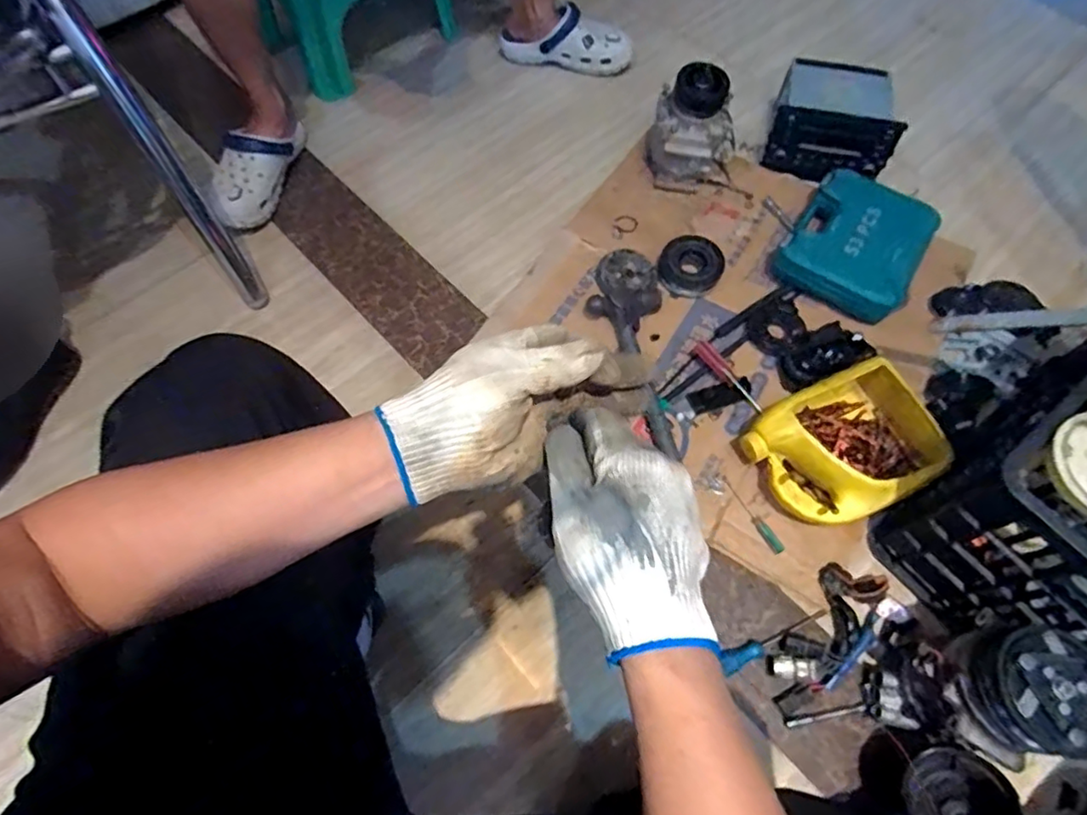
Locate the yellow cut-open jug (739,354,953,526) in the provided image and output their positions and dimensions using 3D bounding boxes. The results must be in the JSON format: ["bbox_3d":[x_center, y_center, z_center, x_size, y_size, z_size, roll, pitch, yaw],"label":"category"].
[{"bbox_3d":[0.398,0.058,0.798,0.211,0.104,0.174,-23,66,-10],"label":"yellow cut-open jug"}]

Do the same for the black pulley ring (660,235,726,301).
[{"bbox_3d":[0.240,-0.232,0.973,0.099,0.037,0.104,1,63,-1],"label":"black pulley ring"}]

